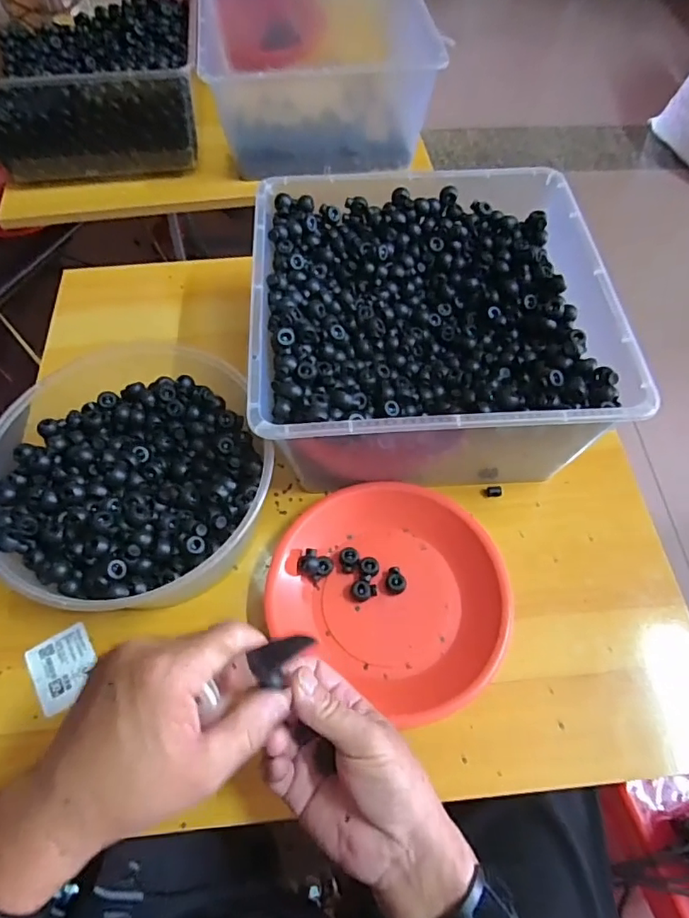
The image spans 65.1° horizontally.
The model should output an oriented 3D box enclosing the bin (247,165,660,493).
[{"bbox_3d":[0.072,-0.119,0.523,0.301,0.140,0.295,-2,61,-2],"label":"bin"}]

